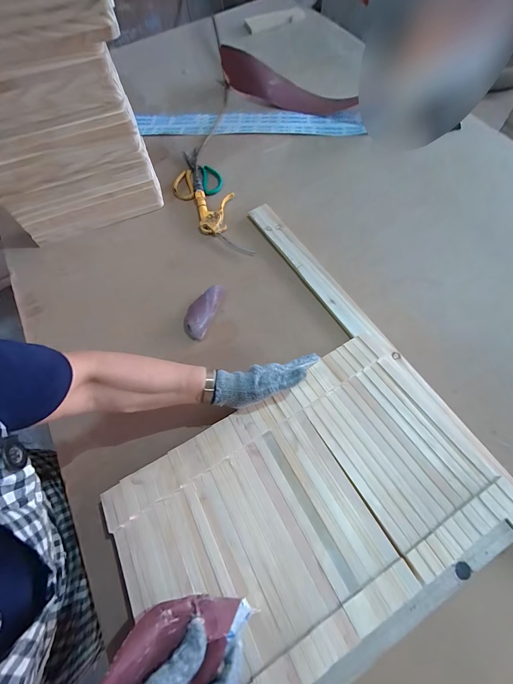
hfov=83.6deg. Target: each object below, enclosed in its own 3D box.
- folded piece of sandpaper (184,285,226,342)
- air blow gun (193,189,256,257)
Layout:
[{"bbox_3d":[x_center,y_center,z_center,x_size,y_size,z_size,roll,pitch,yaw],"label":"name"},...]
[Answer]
[{"bbox_3d":[-0.105,-0.064,0.572,0.046,0.046,0.120,20,68,12],"label":"folded piece of sandpaper"},{"bbox_3d":[-0.083,-0.282,0.675,0.099,0.024,0.209,-15,66,-4],"label":"air blow gun"}]

